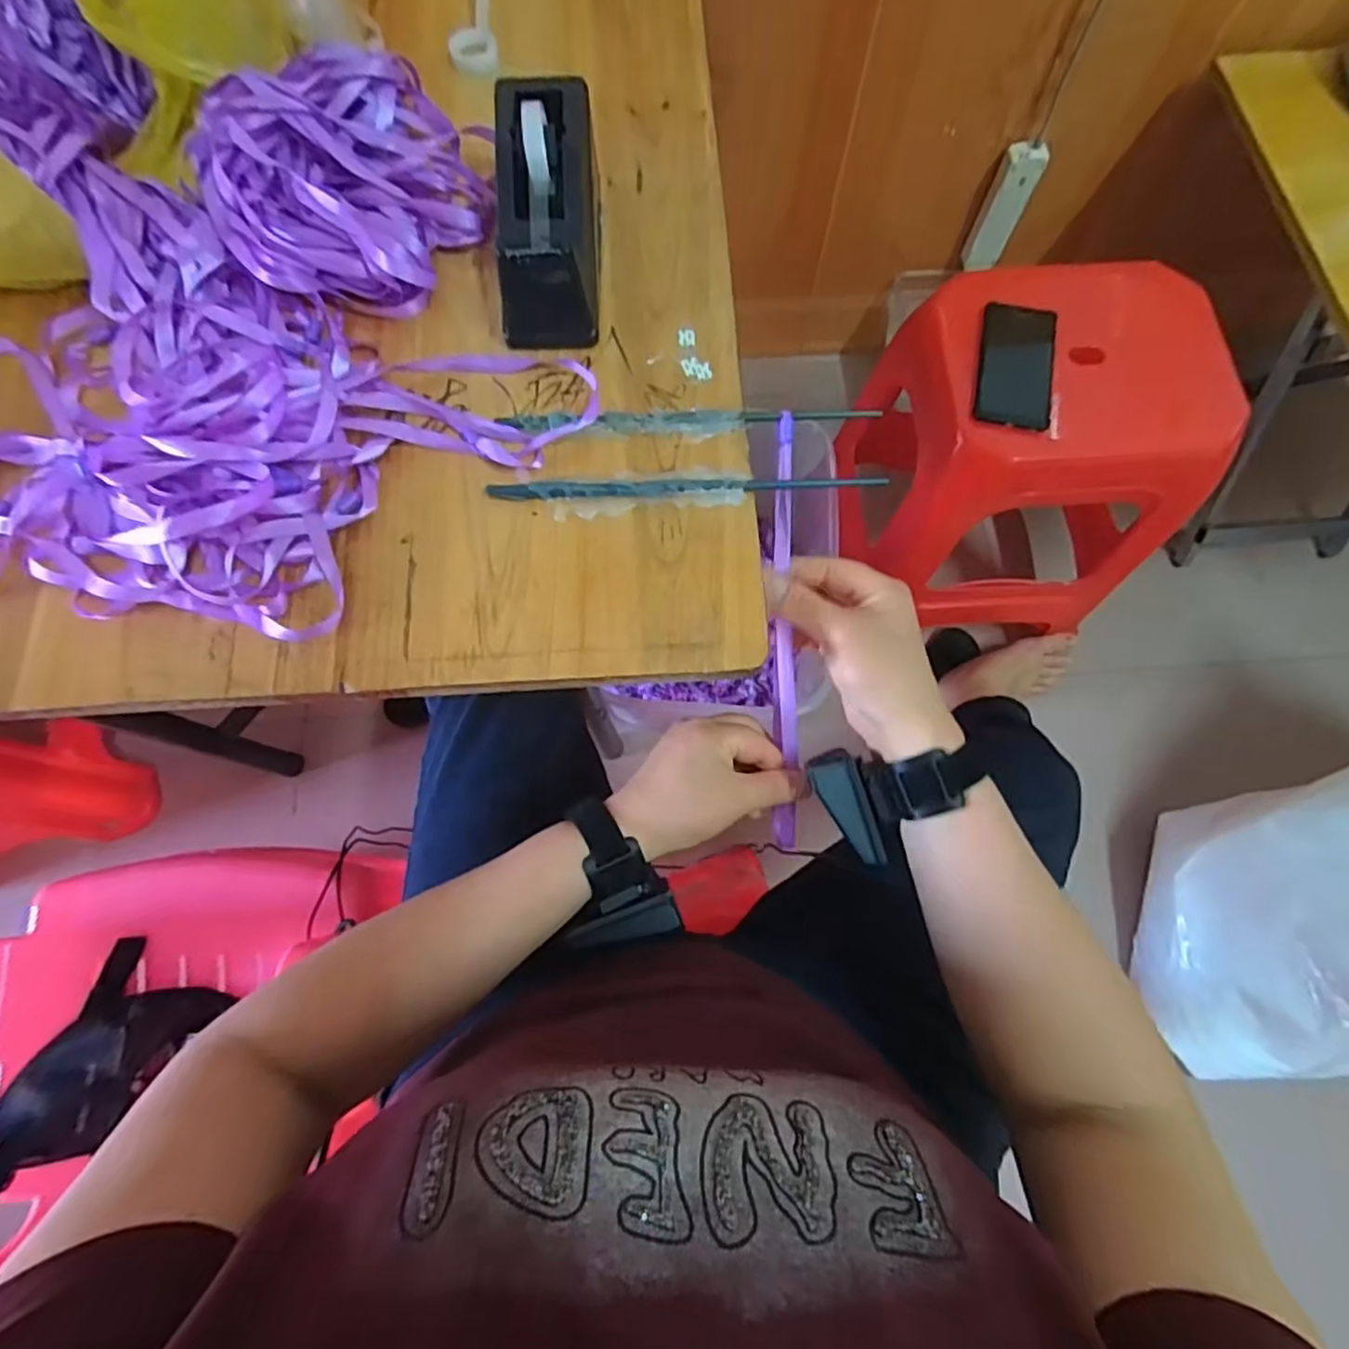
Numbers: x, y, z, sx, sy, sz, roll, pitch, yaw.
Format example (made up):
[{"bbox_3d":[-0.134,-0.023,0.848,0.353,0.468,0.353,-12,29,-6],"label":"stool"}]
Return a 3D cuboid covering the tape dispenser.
[{"bbox_3d":[-0.079,-0.289,0.412,0.060,0.075,0.151,-3,73,-1],"label":"tape dispenser"}]

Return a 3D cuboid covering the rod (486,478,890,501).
[{"bbox_3d":[0.009,-0.113,0.391,0.233,0.008,0.011,-3,73,-1],"label":"rod"}]

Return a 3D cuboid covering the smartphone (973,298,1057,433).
[{"bbox_3d":[0.365,-0.329,0.703,0.077,0.016,0.148,12,73,3],"label":"smartphone"}]

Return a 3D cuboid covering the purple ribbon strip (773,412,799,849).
[{"bbox_3d":[0.072,-0.019,0.430,0.014,0.025,0.281,-2,100,-1],"label":"purple ribbon strip"}]

